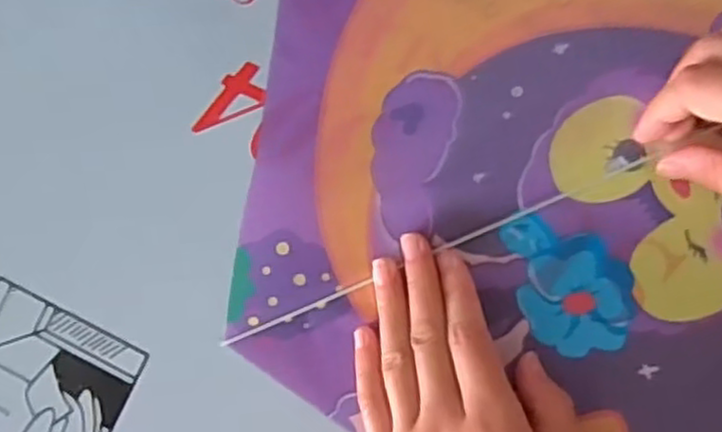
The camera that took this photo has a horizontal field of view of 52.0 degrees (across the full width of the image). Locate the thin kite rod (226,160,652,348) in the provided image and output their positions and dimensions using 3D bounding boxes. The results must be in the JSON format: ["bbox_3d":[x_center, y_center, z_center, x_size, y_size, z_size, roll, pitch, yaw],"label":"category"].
[{"bbox_3d":[0.034,0.018,0.359,0.224,0.004,0.004,-24,82,4],"label":"thin kite rod"}]

